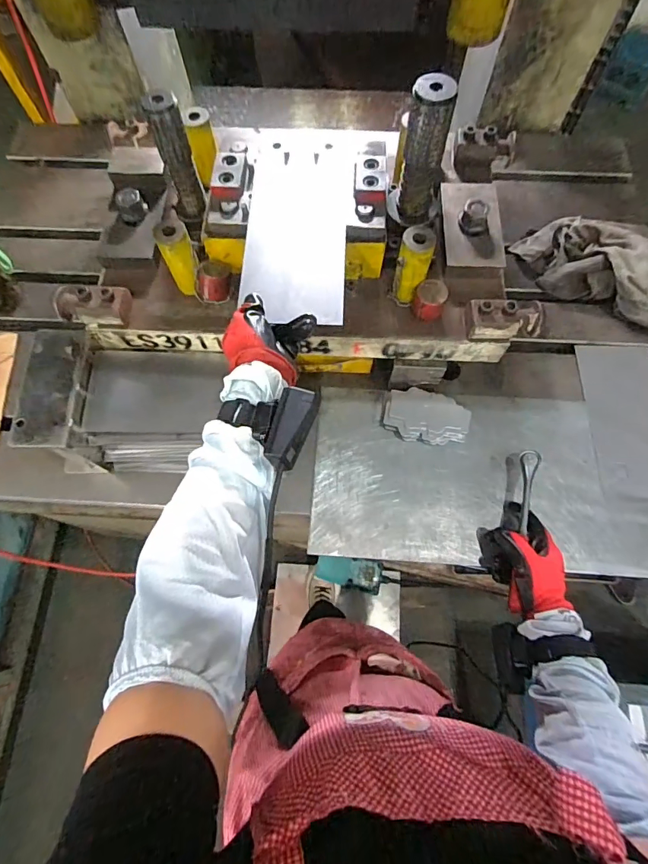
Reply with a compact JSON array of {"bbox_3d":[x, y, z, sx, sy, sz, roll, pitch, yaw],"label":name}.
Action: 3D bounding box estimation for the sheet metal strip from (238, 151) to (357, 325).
[{"bbox_3d":[-0.031,-0.248,0.533,0.122,0.007,0.258,3,71,2],"label":"sheet metal strip"}]

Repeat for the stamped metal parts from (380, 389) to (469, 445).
[{"bbox_3d":[0.155,-0.022,0.656,0.128,0.033,0.079,11,69,5],"label":"stamped metal parts"}]

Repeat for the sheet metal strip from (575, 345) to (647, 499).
[{"bbox_3d":[0.471,-0.022,0.669,0.121,0.011,0.249,2,71,2],"label":"sheet metal strip"}]

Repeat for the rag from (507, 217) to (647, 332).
[{"bbox_3d":[0.489,-0.277,0.722,0.315,0.081,0.160,36,73,13],"label":"rag"}]

